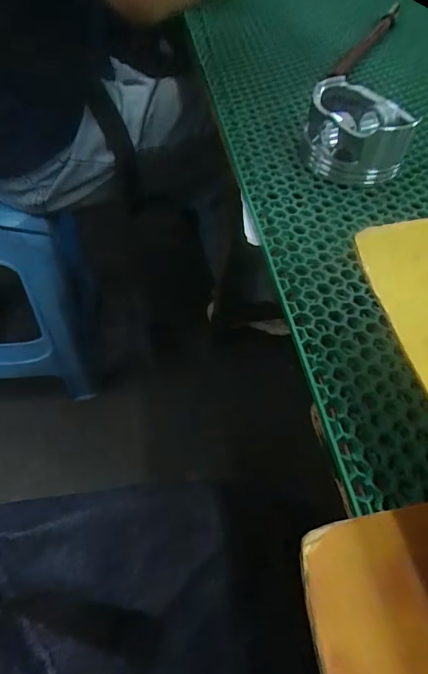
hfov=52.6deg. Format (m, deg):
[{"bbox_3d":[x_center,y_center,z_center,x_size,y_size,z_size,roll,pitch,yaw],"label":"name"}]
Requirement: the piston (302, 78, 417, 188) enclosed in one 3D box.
[{"bbox_3d":[0.119,-0.170,0.366,0.083,0.048,0.081,15,53,5],"label":"piston"}]

